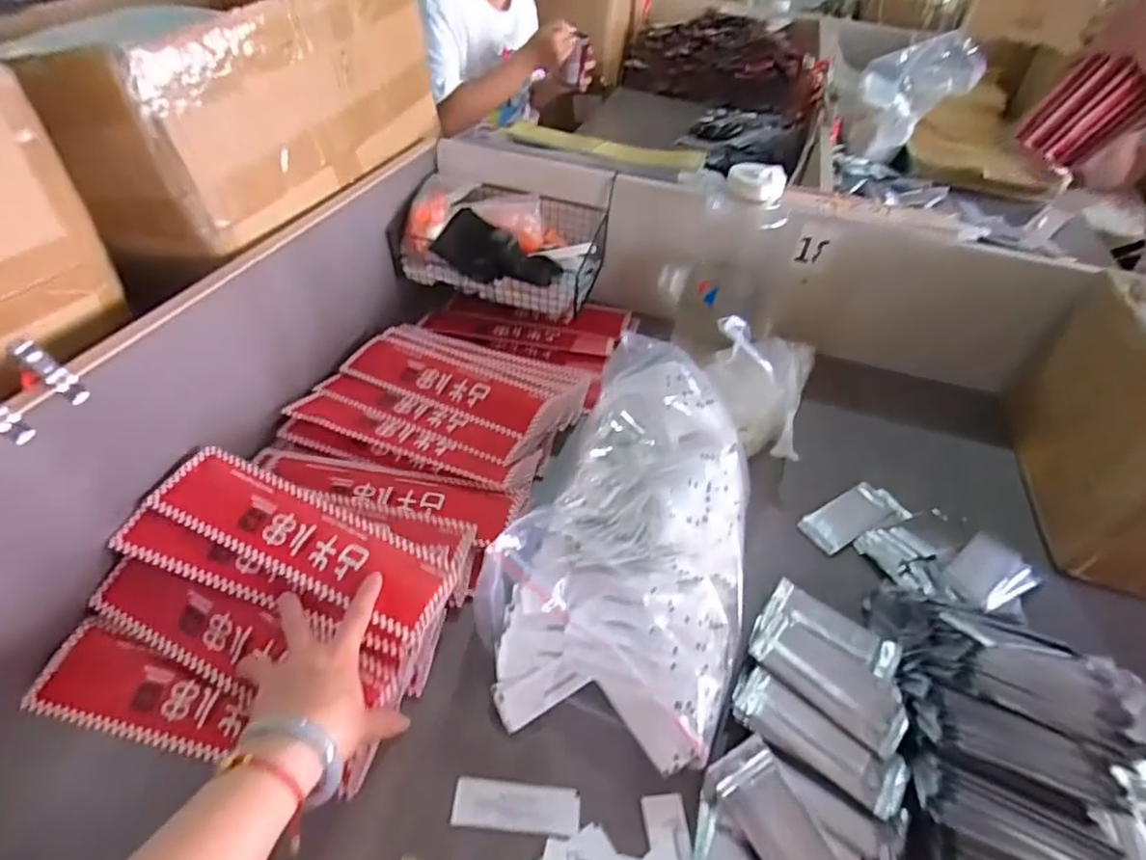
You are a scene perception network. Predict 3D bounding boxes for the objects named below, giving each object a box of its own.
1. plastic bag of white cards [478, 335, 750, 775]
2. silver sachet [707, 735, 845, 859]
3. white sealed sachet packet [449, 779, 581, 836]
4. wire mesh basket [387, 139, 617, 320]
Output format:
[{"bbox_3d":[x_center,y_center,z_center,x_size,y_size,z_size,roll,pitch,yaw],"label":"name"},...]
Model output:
[{"bbox_3d":[0.065,0.088,0.540,0.203,0.139,0.332,19,46,13],"label":"plastic bag of white cards"},{"bbox_3d":[0.156,0.293,0.420,0.049,0.008,0.135,-28,56,-11],"label":"silver sachet"},{"bbox_3d":[-0.042,0.280,0.443,0.092,0.004,0.032,7,40,-1],"label":"white sealed sachet packet"},{"bbox_3d":[-0.100,-0.268,0.826,0.273,0.112,0.149,12,45,7],"label":"wire mesh basket"}]

